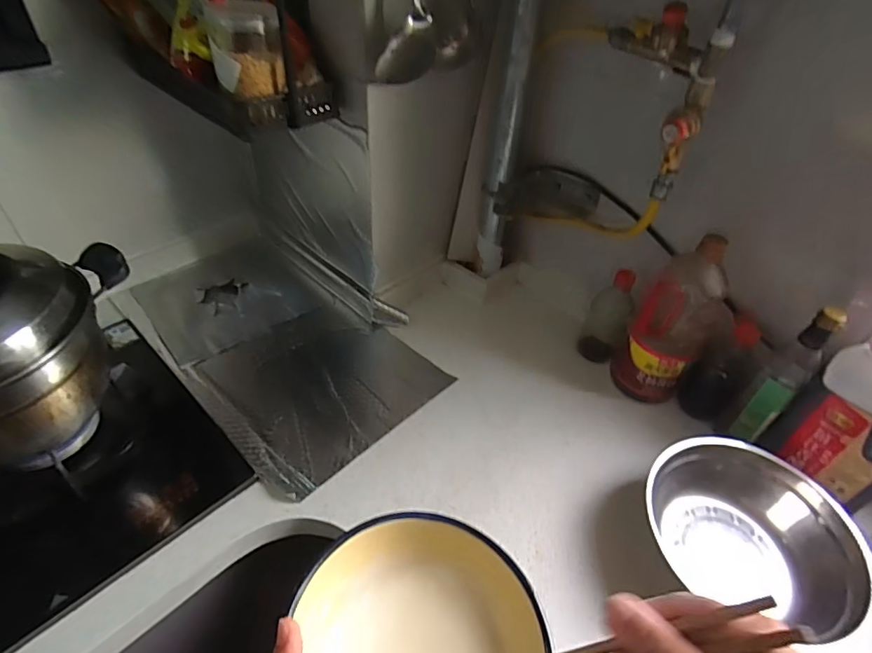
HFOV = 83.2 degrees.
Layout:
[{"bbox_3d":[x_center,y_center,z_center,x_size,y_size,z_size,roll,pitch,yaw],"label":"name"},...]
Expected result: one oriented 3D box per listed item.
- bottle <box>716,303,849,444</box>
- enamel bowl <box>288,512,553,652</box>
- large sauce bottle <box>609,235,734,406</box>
[{"bbox_3d":[0.503,0.076,0.717,0.066,0.248,0.057,-29,53,-32],"label":"bottle"},{"bbox_3d":[-0.009,0.216,0.338,0.162,0.059,0.186,-6,44,-13],"label":"enamel bowl"},{"bbox_3d":[0.377,0.003,0.774,0.122,0.297,0.091,35,50,27],"label":"large sauce bottle"}]

